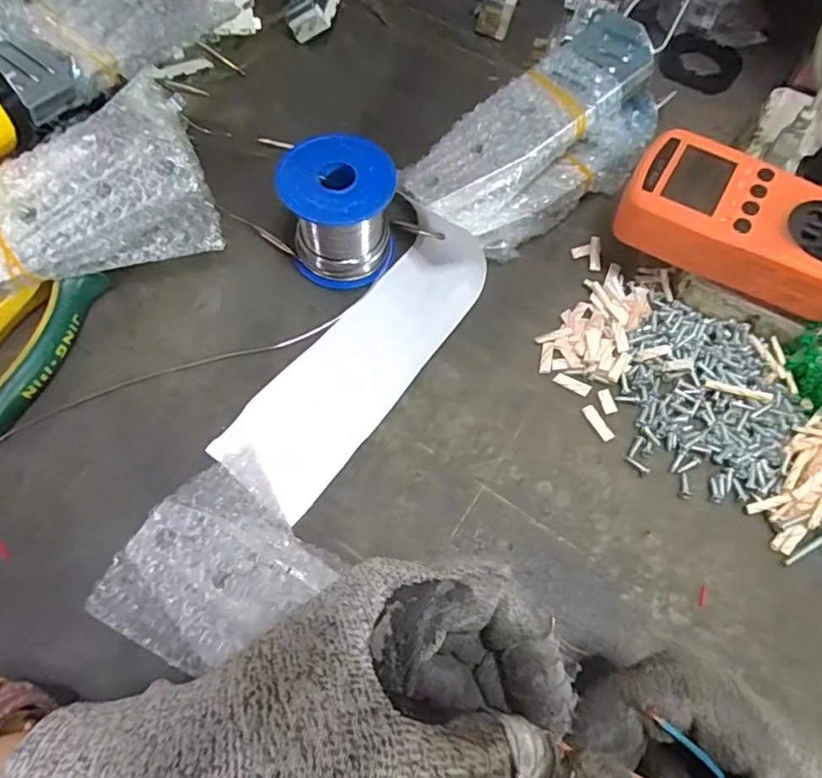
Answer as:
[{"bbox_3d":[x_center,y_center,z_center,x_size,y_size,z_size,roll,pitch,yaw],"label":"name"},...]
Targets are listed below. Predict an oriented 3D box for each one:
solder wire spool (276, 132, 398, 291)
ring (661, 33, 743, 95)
[{"bbox_3d":[-0.041,-0.104,0.321,0.060,0.058,0.060,-1,66,-2],"label":"solder wire spool"},{"bbox_3d":[0.228,-0.257,0.432,0.060,0.009,0.060,1,66,-2],"label":"ring"}]

